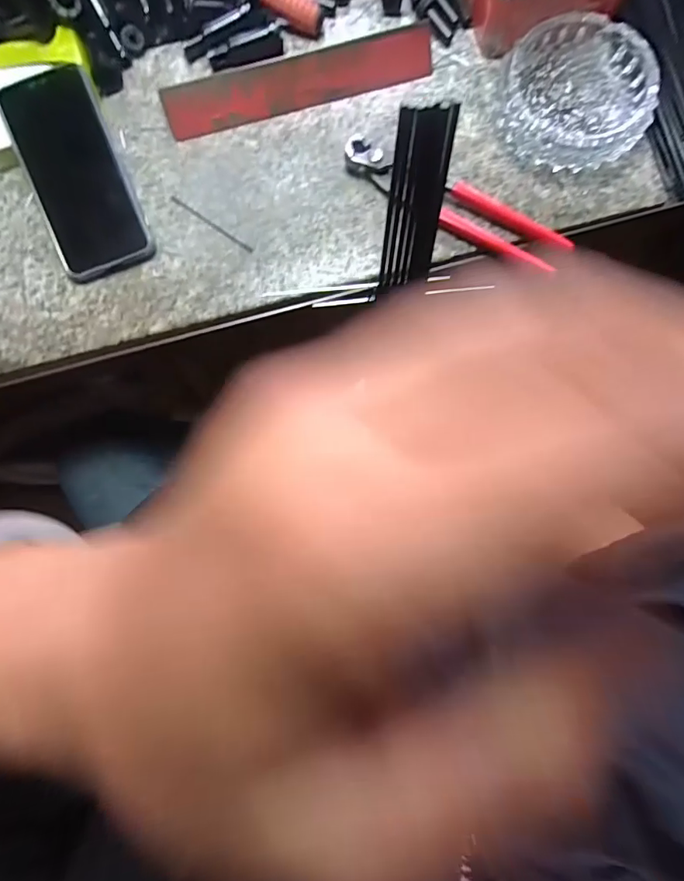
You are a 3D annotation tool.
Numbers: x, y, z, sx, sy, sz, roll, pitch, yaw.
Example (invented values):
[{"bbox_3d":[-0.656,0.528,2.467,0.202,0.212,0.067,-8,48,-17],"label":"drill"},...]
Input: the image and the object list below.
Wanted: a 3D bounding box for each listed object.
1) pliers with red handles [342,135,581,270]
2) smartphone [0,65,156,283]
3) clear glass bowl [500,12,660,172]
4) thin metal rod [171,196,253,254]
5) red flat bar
[{"bbox_3d":[0.090,-0.201,0.366,0.199,0.016,0.041,27,84,3],"label":"pliers with red handles"},{"bbox_3d":[-0.215,-0.214,0.364,0.075,0.014,0.155,-20,95,3],"label":"smartphone"},{"bbox_3d":[0.192,-0.282,0.364,0.118,0.027,0.122,0,83,0],"label":"clear glass bowl"},{"bbox_3d":[-0.111,-0.184,0.377,0.086,0.004,0.004,35,85,4],"label":"thin metal rod"},{"bbox_3d":[-0.036,-0.302,0.377,0.226,0.035,0.005,-15,45,0],"label":"red flat bar"}]

